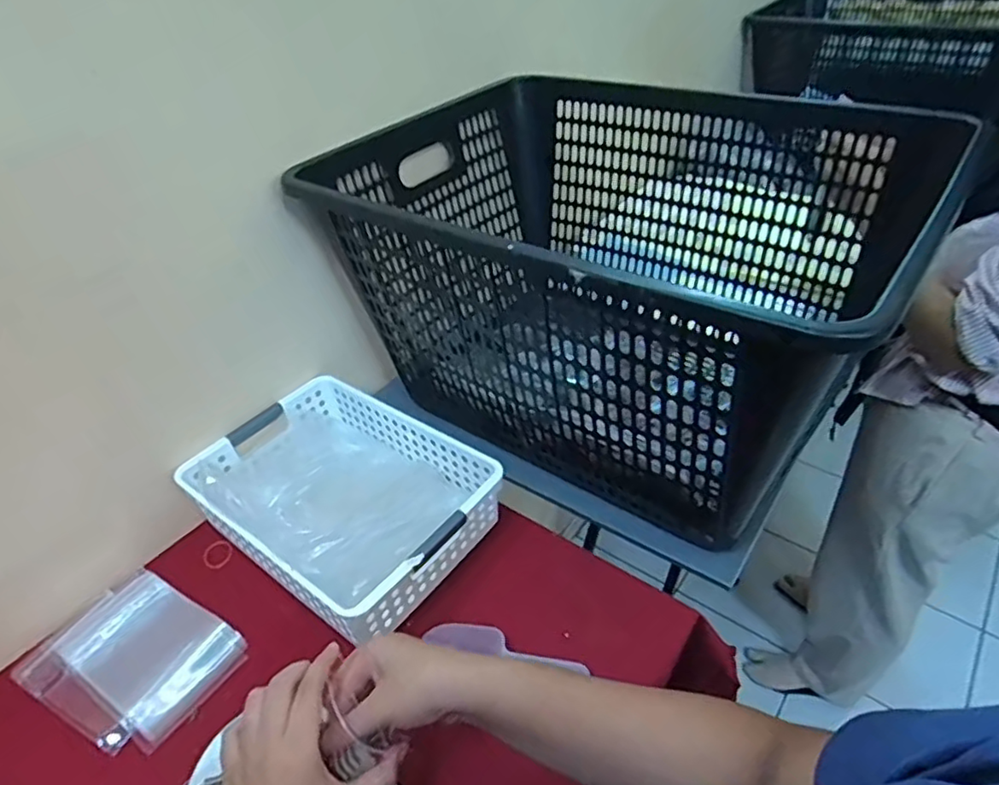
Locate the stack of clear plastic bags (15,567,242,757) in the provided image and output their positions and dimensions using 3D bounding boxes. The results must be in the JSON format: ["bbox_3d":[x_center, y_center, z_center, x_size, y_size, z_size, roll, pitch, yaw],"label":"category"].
[{"bbox_3d":[-0.340,0.246,0.574,0.181,0.008,0.130,19,45,27],"label":"stack of clear plastic bags"}]

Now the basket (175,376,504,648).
[{"bbox_3d":[-0.169,0.107,0.658,0.294,0.088,0.207,24,48,31],"label":"basket"}]

